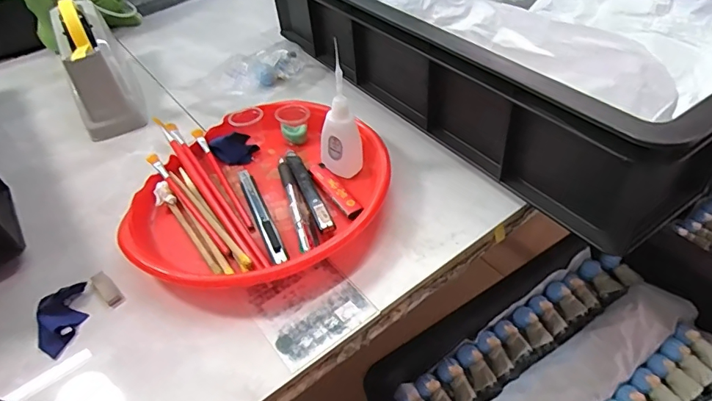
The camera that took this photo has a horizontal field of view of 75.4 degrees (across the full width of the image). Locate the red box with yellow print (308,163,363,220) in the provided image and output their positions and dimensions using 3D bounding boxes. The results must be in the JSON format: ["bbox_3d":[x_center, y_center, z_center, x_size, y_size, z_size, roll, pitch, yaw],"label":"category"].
[{"bbox_3d":[-0.020,-0.011,0.450,0.017,0.006,0.085,-26,47,-20],"label":"red box with yellow print"}]

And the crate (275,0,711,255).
[{"bbox_3d":[0.213,-0.241,0.575,0.442,0.120,0.584,-29,48,-22],"label":"crate"}]

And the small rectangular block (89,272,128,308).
[{"bbox_3d":[-0.213,0.077,0.395,0.037,0.006,0.013,38,58,21],"label":"small rectangular block"}]

